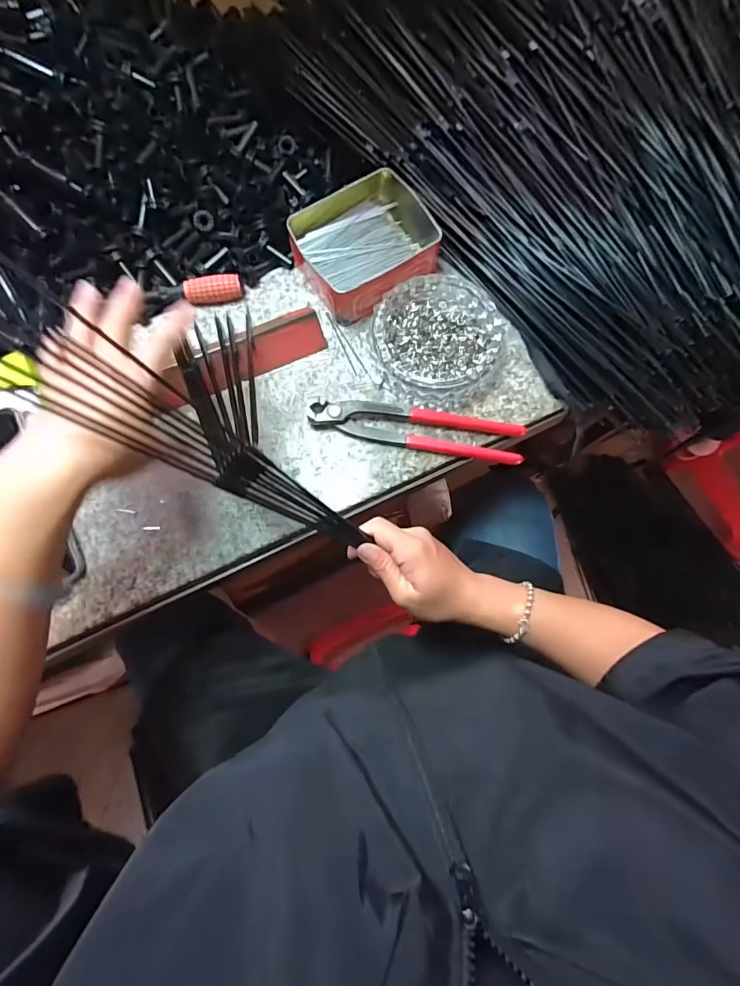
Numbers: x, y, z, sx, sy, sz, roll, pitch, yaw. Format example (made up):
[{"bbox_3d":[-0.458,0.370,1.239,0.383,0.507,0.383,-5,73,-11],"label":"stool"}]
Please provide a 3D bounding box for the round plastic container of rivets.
[{"bbox_3d":[0.068,-0.149,0.412,0.127,0.028,0.115,-33,80,-9],"label":"round plastic container of rivets"}]

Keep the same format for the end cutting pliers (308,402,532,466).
[{"bbox_3d":[0.044,-0.061,0.401,0.194,0.018,0.039,10,77,1],"label":"end cutting pliers"}]

